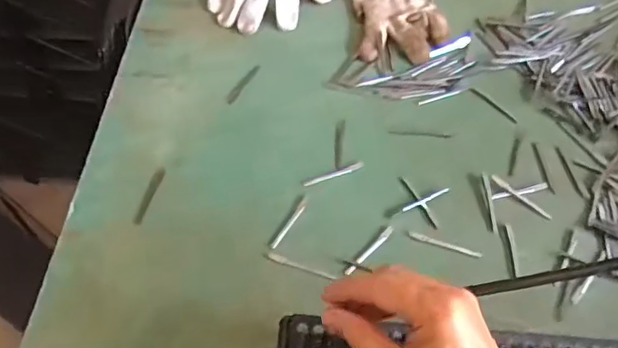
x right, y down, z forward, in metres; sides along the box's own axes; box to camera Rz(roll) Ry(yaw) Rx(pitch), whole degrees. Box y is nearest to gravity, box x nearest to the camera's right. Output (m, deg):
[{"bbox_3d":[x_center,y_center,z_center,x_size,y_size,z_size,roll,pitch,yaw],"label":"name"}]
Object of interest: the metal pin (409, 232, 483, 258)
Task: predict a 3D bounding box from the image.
[{"bbox_3d":[0.127,0.066,0.527,0.067,0.004,0.007,16,54,12],"label":"metal pin"}]

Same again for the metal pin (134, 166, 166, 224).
[{"bbox_3d":[-0.158,0.020,0.560,0.010,0.004,0.067,11,53,8],"label":"metal pin"}]

